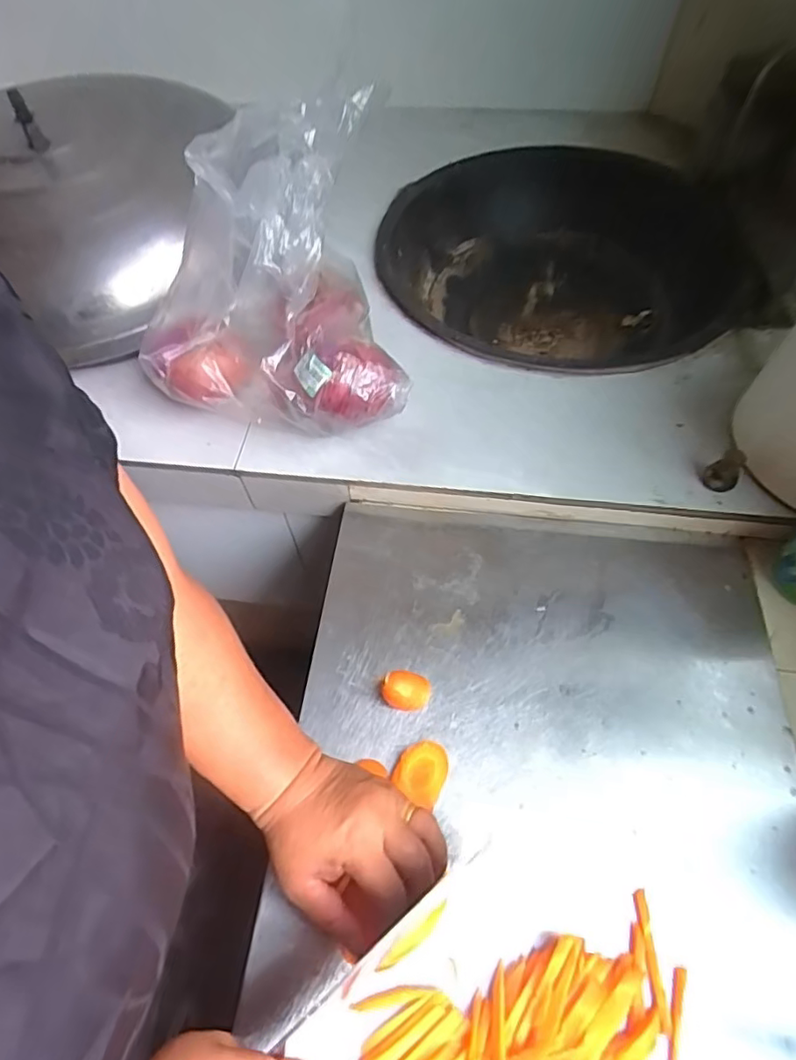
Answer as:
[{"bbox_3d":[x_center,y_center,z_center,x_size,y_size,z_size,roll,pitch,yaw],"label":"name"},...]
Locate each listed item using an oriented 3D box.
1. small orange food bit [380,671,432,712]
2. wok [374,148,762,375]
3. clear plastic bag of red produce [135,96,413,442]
[{"bbox_3d":[0.007,0.131,0.469,0.038,0.017,0.030,6,58,7],"label":"small orange food bit"},{"bbox_3d":[0.191,-0.300,0.761,0.422,0.187,0.387,7,58,7],"label":"wok"},{"bbox_3d":[-0.130,-0.217,0.521,0.230,0.238,0.214,-13,58,-6],"label":"clear plastic bag of red produce"}]

